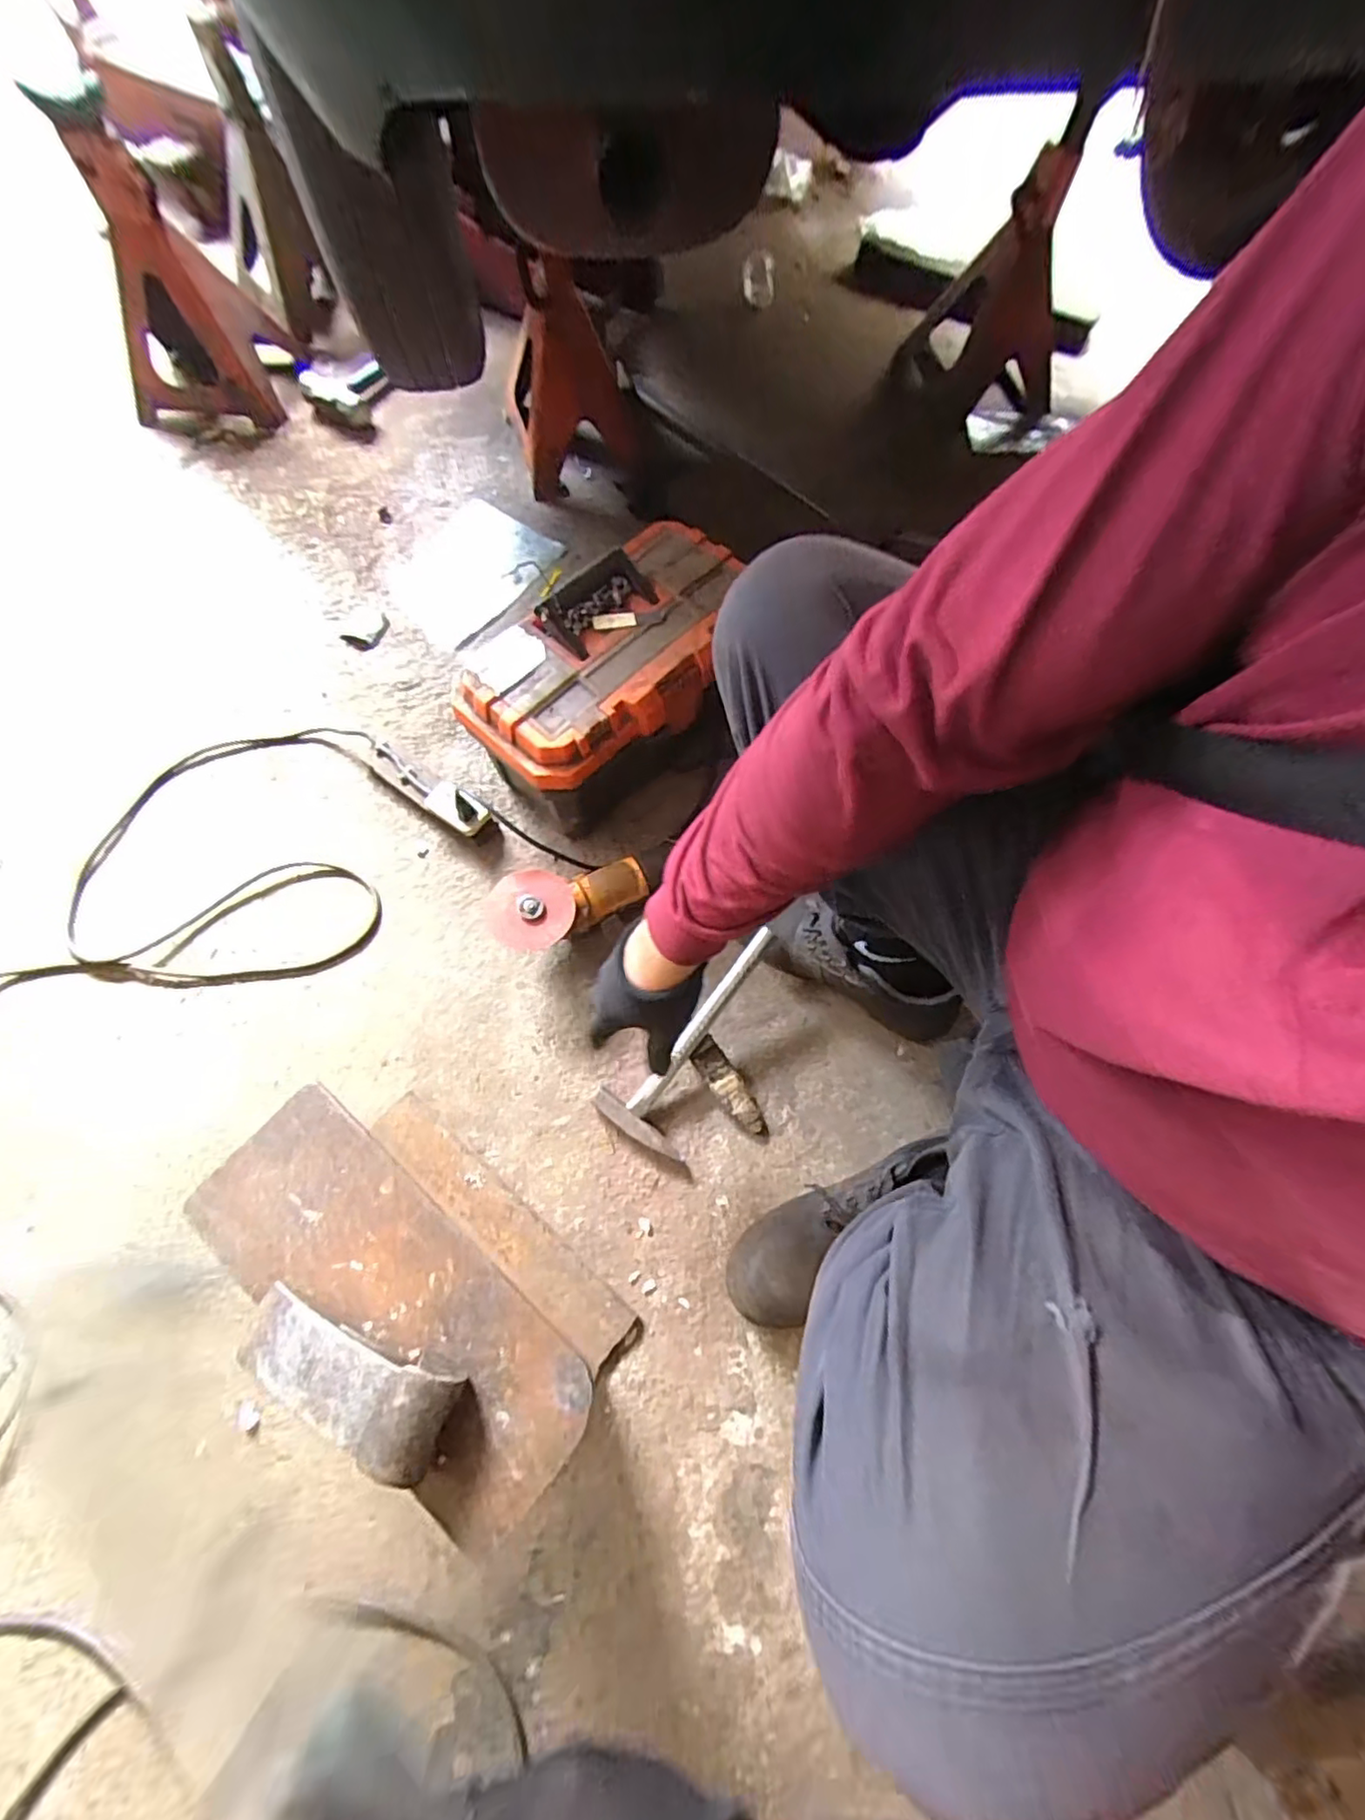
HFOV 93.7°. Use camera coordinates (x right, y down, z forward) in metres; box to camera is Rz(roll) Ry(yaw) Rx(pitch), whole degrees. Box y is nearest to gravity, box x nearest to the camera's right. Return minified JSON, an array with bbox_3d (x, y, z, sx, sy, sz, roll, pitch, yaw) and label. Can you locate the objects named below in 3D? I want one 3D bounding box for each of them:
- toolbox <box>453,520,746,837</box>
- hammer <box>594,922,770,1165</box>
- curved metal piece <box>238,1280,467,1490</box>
[{"bbox_3d":[-0.072,-0.268,0.819,0.371,0.231,0.212,-40,73,-15],"label":"toolbox"},{"bbox_3d":[0.020,0.141,0.736,0.106,0.027,0.277,34,87,13],"label":"hammer"},{"bbox_3d":[-0.218,0.299,0.409,0.157,0.047,0.058,18,70,5],"label":"curved metal piece"}]

